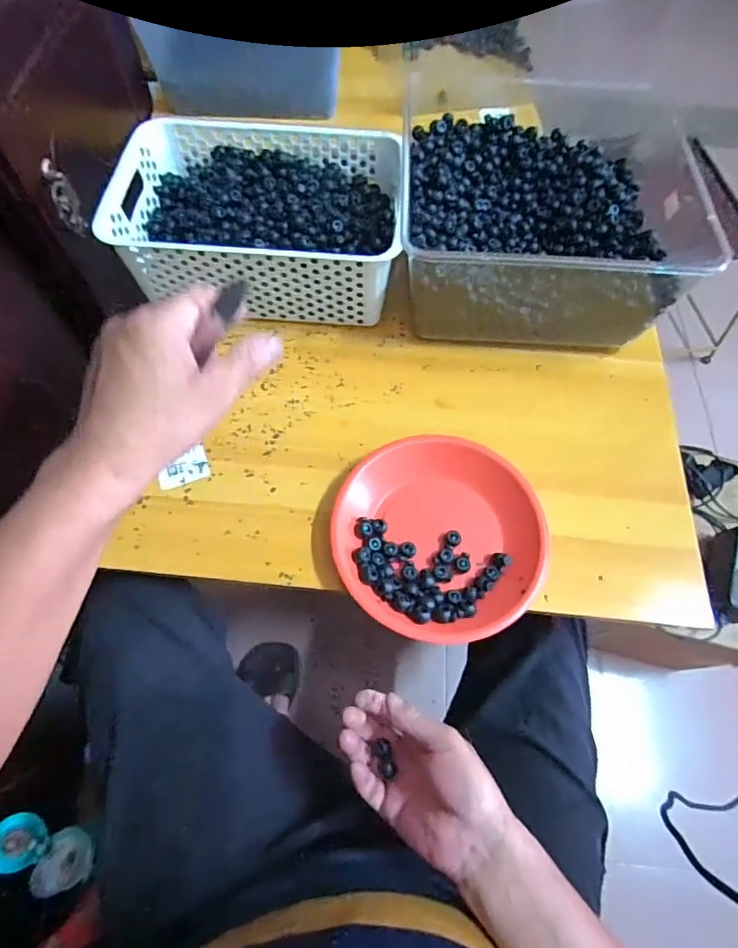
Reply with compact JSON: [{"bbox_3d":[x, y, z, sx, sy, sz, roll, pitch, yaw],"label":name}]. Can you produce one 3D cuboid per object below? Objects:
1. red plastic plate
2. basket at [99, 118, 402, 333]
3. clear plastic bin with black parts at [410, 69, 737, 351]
[{"bbox_3d":[0.064,0.057,0.467,0.192,0.037,0.179,1,64,-1],"label":"red plastic plate"},{"bbox_3d":[-0.125,-0.290,0.586,0.291,0.107,0.217,1,64,-1],"label":"basket"},{"bbox_3d":[0.186,-0.281,0.579,0.288,0.140,0.276,3,64,0],"label":"clear plastic bin with black parts"}]

